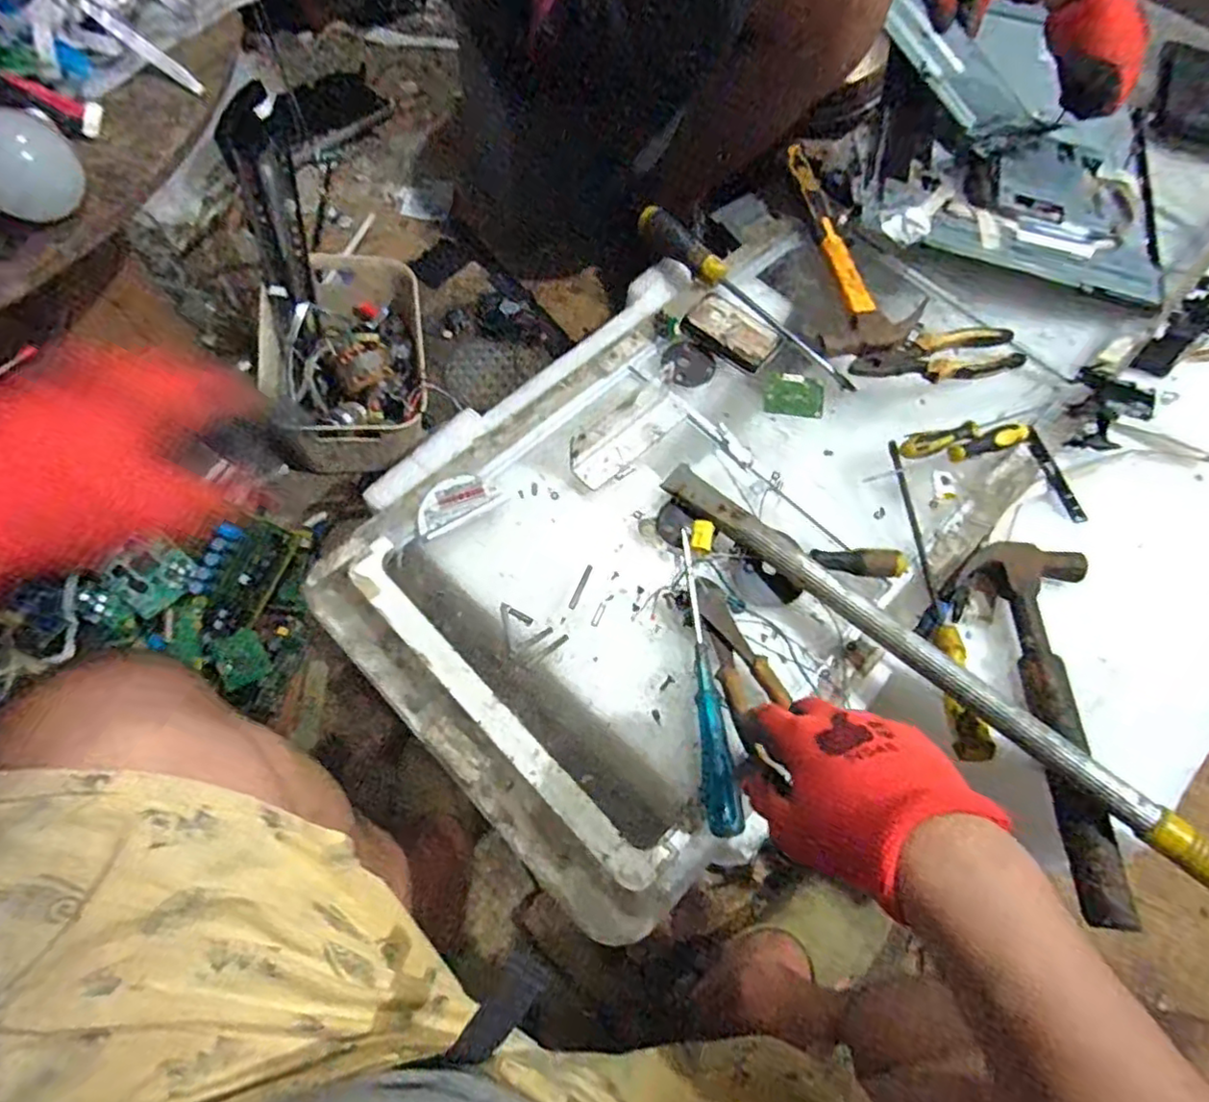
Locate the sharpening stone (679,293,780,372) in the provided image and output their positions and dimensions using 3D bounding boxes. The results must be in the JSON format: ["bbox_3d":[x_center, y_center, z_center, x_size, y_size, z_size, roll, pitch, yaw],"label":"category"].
[{"bbox_3d":[0.134,-0.228,0.660,0.095,0.023,0.053,36,70,13],"label":"sharpening stone"}]

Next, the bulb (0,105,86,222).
[{"bbox_3d":[-0.398,-0.265,0.430,0.053,0.052,0.063,41,71,15],"label":"bulb"}]

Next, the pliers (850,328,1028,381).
[{"bbox_3d":[0.346,-0.210,0.665,0.178,0.017,0.067,-8,67,-6],"label":"pliers"}]

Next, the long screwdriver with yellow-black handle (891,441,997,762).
[{"bbox_3d":[0.295,0.031,0.560,0.025,0.027,0.294,1,66,-2],"label":"long screwdriver with yellow-black handle"}]

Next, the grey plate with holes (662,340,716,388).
[{"bbox_3d":[0.088,-0.194,0.659,0.054,0.006,0.052,1,66,-2],"label":"grey plate with holes"}]

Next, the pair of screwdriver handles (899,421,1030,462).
[{"bbox_3d":[0.355,-0.108,0.624,0.127,0.017,0.034,-13,67,-8],"label":"pair of screwdriver handles"}]

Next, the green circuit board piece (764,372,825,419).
[{"bbox_3d":[0.195,-0.159,0.645,0.058,0.010,0.043,8,66,1],"label":"green circuit board piece"}]

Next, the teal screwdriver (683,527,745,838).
[{"bbox_3d":[0.078,0.101,0.514,0.024,0.025,0.240,-4,66,-4],"label":"teal screwdriver"}]

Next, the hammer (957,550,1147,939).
[{"bbox_3d":[0.352,0.124,0.513,0.106,0.048,0.300,15,66,4],"label":"hammer"}]

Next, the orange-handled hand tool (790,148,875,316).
[{"bbox_3d":[0.257,-0.371,0.725,0.028,0.018,0.254,-9,67,-7],"label":"orange-handled hand tool"}]

